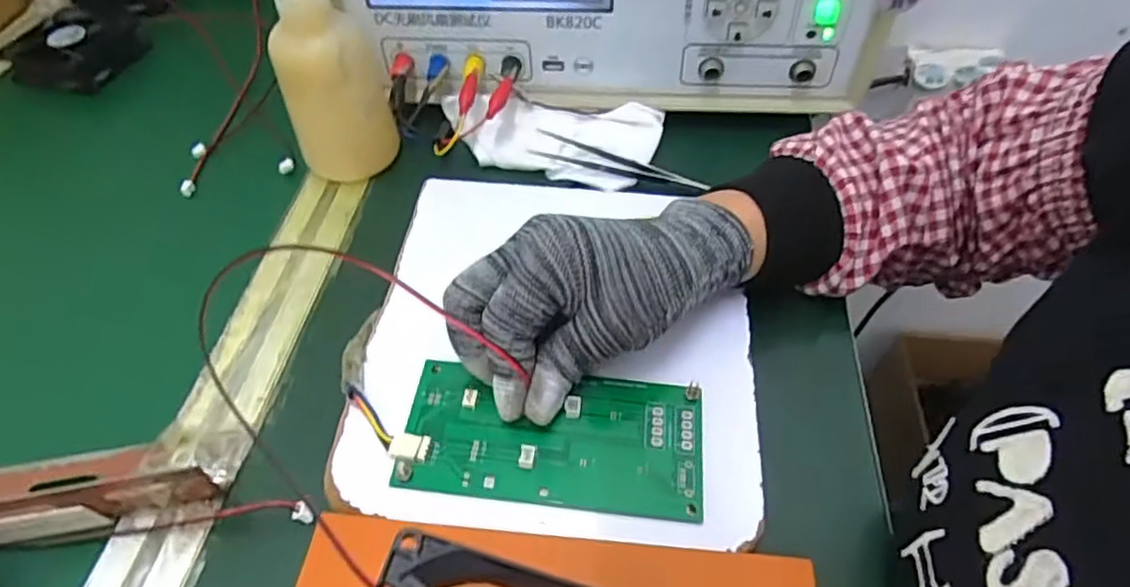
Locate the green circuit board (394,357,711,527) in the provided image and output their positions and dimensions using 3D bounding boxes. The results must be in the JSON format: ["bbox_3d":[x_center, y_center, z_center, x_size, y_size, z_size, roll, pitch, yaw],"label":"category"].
[{"bbox_3d":[-0.006,0.064,0.296,0.133,0.008,0.064,4,51,3],"label":"green circuit board"}]

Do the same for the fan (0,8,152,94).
[{"bbox_3d":[-0.403,-0.202,0.539,0.080,0.034,0.079,2,51,4],"label":"fan"}]

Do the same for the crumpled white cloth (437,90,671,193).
[{"bbox_3d":[-0.009,-0.104,0.434,0.142,0.031,0.063,3,51,6],"label":"crumpled white cloth"}]

